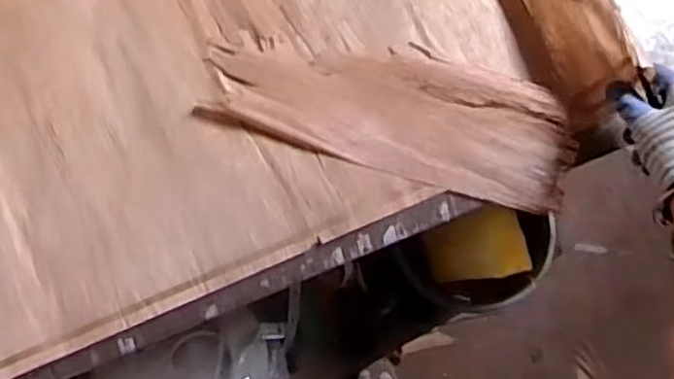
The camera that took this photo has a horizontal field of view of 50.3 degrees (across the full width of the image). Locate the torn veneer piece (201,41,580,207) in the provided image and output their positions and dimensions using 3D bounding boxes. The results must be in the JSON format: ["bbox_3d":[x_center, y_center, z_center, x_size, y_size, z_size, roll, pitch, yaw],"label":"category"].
[{"bbox_3d":[0.051,-0.077,0.696,0.349,0.018,0.117,13,78,1],"label":"torn veneer piece"}]

